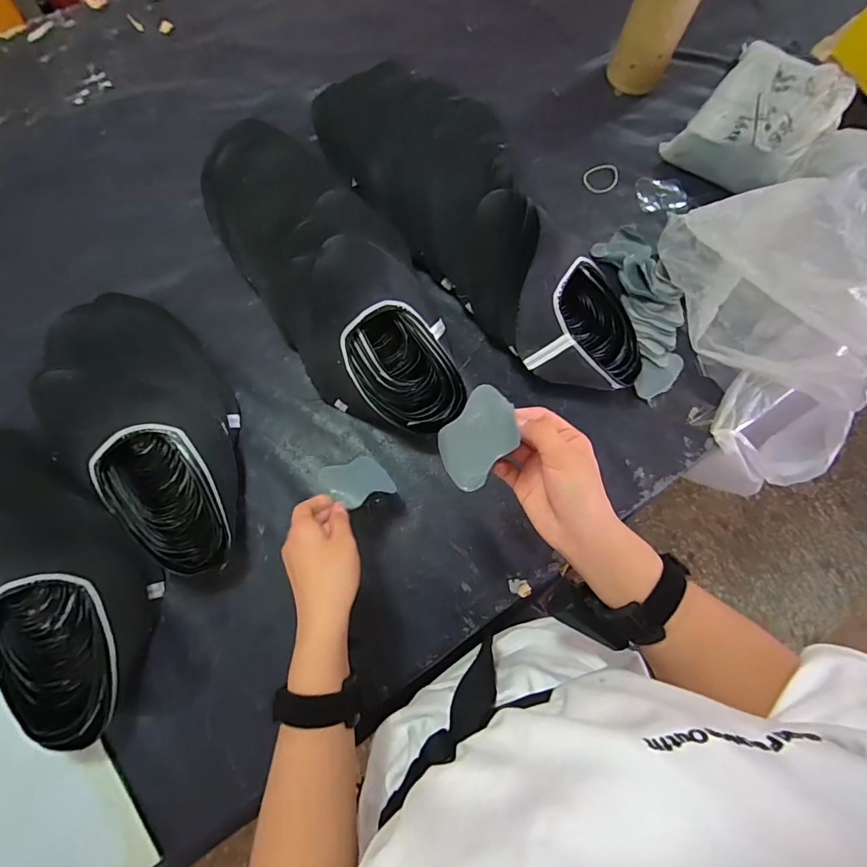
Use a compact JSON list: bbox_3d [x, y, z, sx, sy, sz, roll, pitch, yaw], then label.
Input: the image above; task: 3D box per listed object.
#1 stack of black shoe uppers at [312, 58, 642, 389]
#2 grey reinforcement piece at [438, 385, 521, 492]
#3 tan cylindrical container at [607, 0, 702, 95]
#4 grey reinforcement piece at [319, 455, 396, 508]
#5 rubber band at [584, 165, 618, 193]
[{"bbox_3d":[0.055,-0.271,0.578,0.149,0.161,0.549,-38,79,-11],"label":"stack of black shoe uppers"},{"bbox_3d":[0.034,0.004,0.358,0.056,0.006,0.078,51,119,25],"label":"grey reinforcement piece"},{"bbox_3d":[0.347,-0.653,0.681,0.101,0.196,0.094,20,75,4],"label":"tan cylindrical container"},{"bbox_3d":[-0.082,0.050,0.479,0.072,0.009,0.060,-22,57,-42],"label":"grey reinforcement piece"},{"bbox_3d":[0.265,-0.400,0.702,0.054,0.004,0.044,-11,89,2],"label":"rubber band"}]

